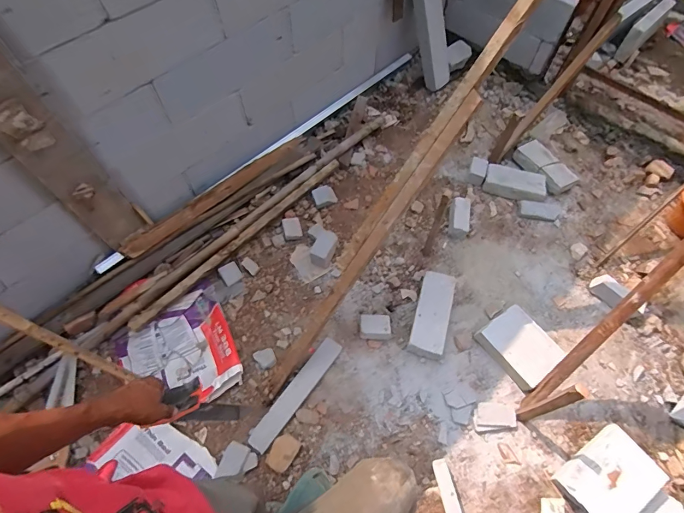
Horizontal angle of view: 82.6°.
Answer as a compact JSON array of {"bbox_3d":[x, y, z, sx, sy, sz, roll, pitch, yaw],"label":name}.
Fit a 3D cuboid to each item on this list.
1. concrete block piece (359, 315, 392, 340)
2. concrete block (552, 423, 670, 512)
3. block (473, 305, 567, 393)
[{"bbox_3d":[0.127,0.275,1.509,0.122,0.097,0.091,-4,62,-2],"label":"concrete block piece"},{"bbox_3d":[0.869,0.720,1.262,0.297,0.085,0.195,-31,66,-16],"label":"concrete block"},{"bbox_3d":[0.674,0.338,1.478,0.214,0.090,0.257,-34,66,-16],"label":"block"}]

